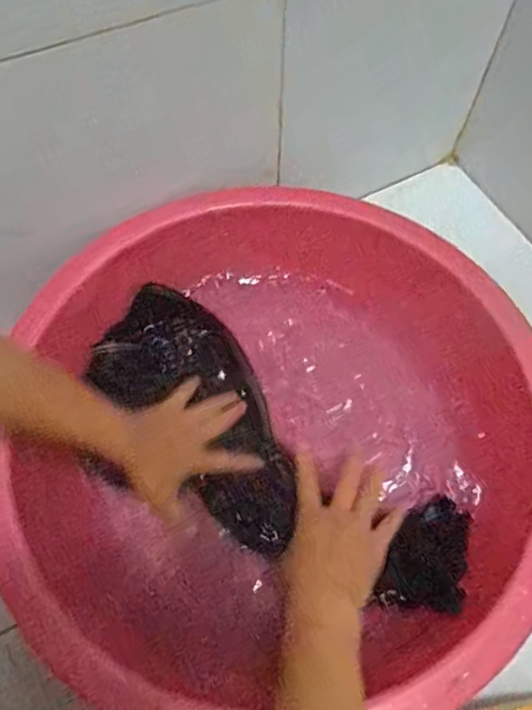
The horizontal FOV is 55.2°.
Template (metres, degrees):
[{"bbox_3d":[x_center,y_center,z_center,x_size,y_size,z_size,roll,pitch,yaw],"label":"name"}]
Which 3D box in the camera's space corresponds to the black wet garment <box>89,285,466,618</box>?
[{"bbox_3d":[-0.015,0.113,0.524,0.446,0.064,0.211,38,68,16],"label":"black wet garment"}]

